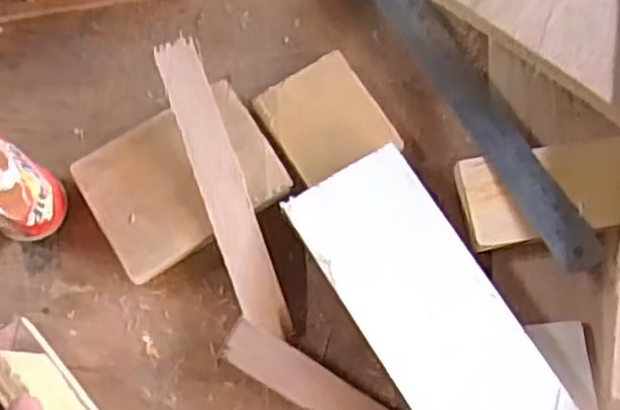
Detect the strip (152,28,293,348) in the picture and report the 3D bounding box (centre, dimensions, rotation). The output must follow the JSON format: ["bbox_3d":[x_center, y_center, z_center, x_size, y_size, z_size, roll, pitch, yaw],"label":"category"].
[{"bbox_3d":[-0.046,-0.009,0.393,0.025,0.004,0.164,-18,88,-15],"label":"strip"}]

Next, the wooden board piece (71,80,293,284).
[{"bbox_3d":[-0.071,-0.016,0.406,0.102,0.011,0.076,-32,75,-9],"label":"wooden board piece"}]

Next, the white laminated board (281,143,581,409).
[{"bbox_3d":[0.066,0.060,0.376,0.072,0.012,0.186,-31,75,-9],"label":"white laminated board"}]

